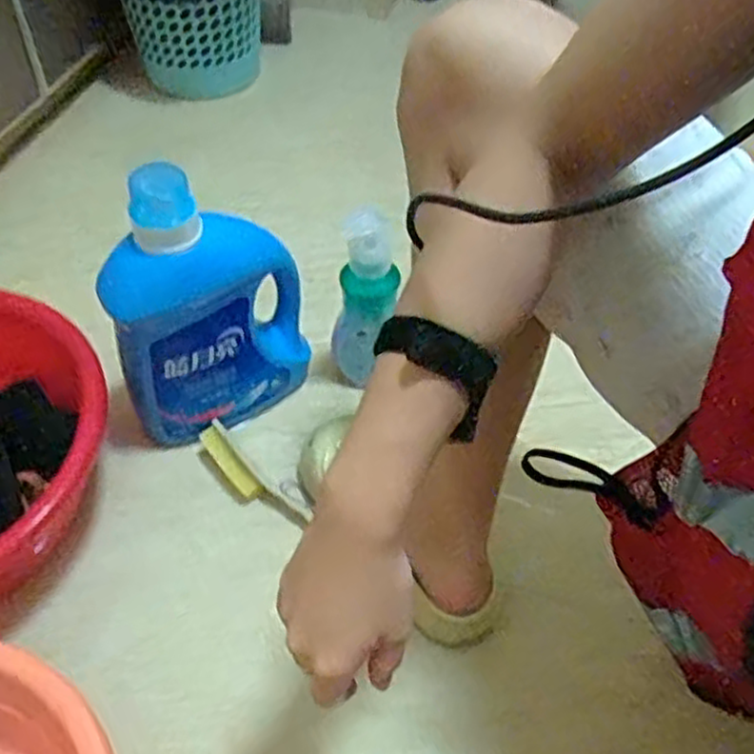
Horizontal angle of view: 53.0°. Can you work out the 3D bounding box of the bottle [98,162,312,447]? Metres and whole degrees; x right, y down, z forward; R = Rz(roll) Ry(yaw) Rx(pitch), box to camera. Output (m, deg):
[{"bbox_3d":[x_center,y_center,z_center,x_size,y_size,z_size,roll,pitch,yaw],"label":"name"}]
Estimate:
[{"bbox_3d":[-0.161,-0.061,0.747,0.188,0.289,0.082,-16,52,-15],"label":"bottle"}]

